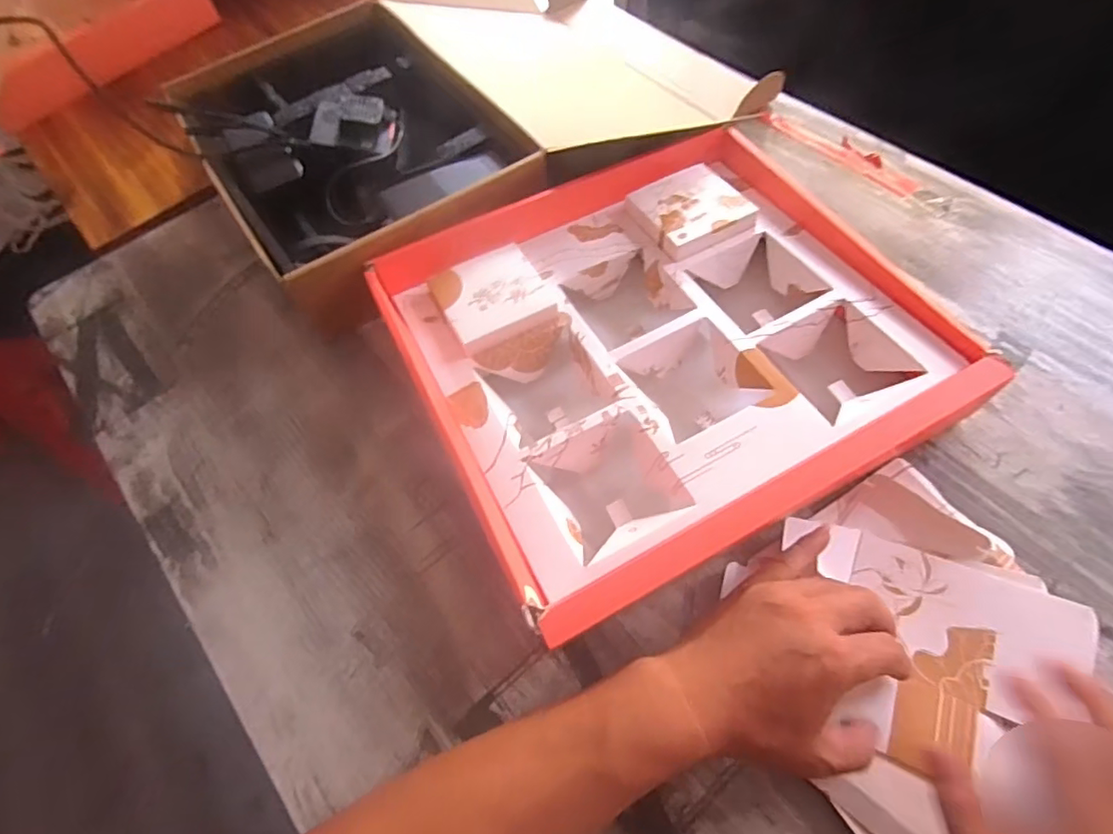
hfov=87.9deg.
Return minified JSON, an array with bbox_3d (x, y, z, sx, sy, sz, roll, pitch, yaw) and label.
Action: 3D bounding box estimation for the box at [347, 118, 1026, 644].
[{"bbox_3d":[0.078,-0.065,0.471,0.353,0.063,0.342,-25,62,-10],"label":"box"}]

